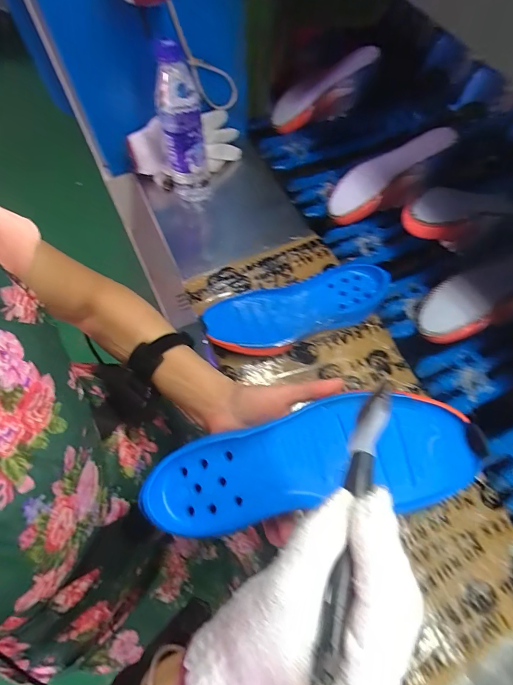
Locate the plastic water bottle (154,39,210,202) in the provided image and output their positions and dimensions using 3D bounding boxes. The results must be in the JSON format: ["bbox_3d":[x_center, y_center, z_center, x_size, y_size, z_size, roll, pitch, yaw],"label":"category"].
[{"bbox_3d":[-0.116,-0.321,0.561,0.073,0.220,0.059,-7,64,-7],"label":"plastic water bottle"}]

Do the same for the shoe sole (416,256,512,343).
[{"bbox_3d":[0.358,-0.080,0.550,0.237,0.044,0.086,-30,67,7],"label":"shoe sole"}]

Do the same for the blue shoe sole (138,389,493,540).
[{"bbox_3d":[0.039,0.100,0.306,0.264,0.027,0.090,-13,64,5],"label":"blue shoe sole"}]

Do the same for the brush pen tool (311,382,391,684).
[{"bbox_3d":[0.057,0.096,0.209,0.015,0.022,0.160,20,55,6],"label":"brush pen tool"}]

